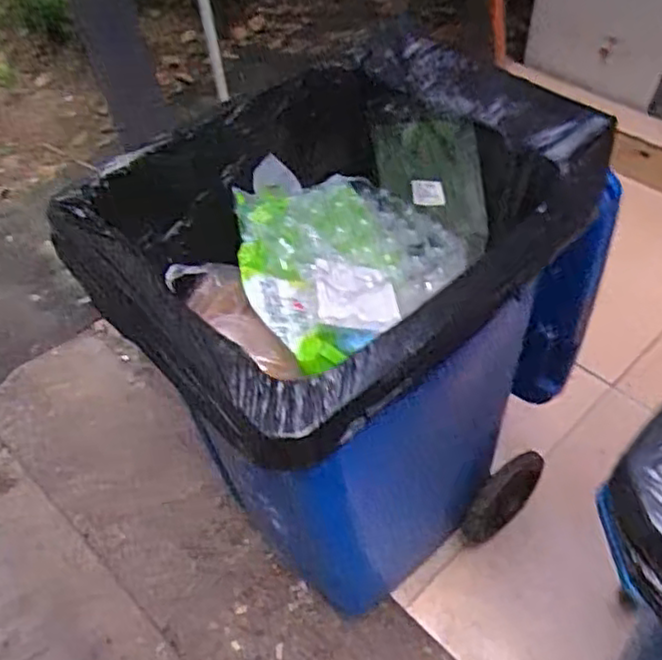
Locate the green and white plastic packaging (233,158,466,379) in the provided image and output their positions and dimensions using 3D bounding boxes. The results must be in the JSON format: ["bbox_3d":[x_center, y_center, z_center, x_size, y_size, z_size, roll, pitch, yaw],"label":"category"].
[{"bbox_3d":[0.026,-0.117,0.894,0.281,0.070,0.329,-9,49,-2],"label":"green and white plastic packaging"}]

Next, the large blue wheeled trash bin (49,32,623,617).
[{"bbox_3d":[0.016,0.038,1.019,0.525,0.693,0.491,-37,56,-23],"label":"large blue wheeled trash bin"}]

